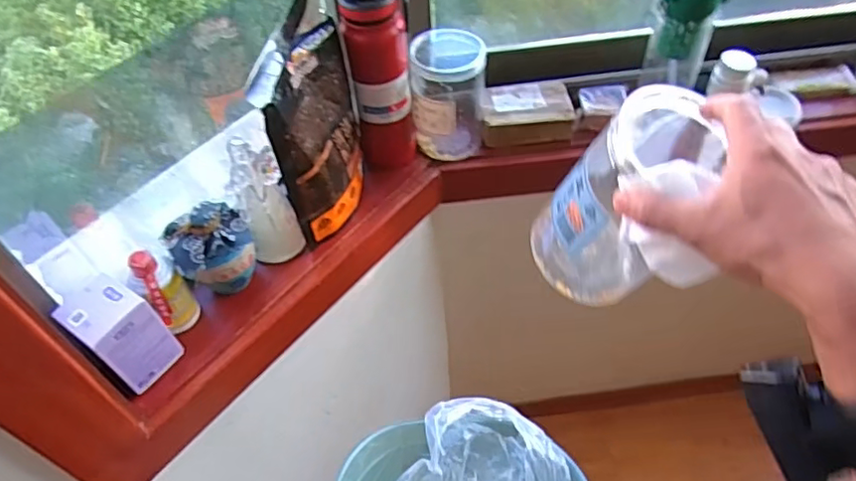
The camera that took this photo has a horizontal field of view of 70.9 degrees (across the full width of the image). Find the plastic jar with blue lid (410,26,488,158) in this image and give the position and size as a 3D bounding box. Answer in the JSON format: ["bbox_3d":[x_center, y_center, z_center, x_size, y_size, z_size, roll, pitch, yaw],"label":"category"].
[{"bbox_3d":[0.029,-0.203,0.817,0.098,0.140,0.092,-3,53,3],"label":"plastic jar with blue lid"}]

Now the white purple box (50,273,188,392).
[{"bbox_3d":[-0.327,0.097,0.640,0.076,0.106,0.064,26,60,23],"label":"white purple box"}]

